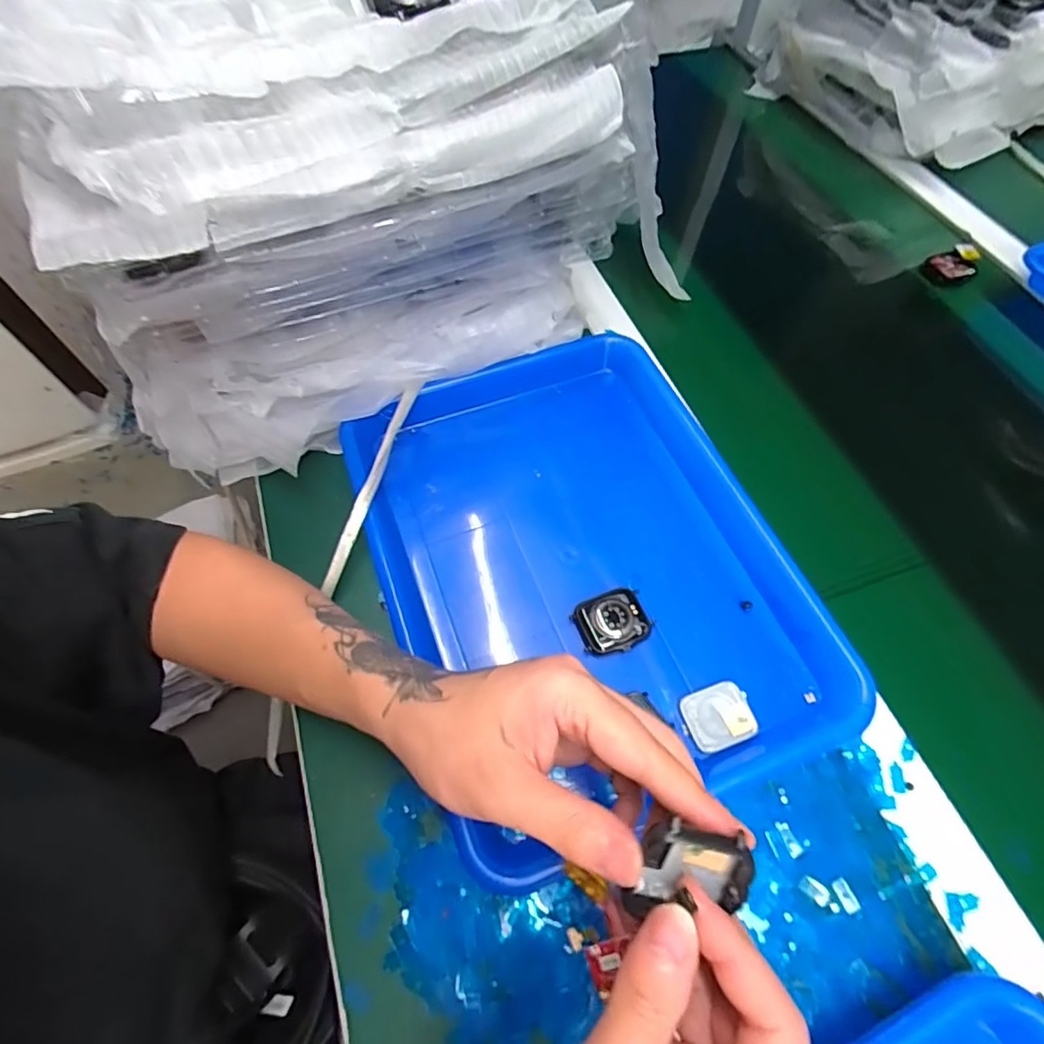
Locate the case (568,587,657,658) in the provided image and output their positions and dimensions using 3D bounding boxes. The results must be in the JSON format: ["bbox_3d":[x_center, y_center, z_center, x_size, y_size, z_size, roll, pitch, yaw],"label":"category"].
[{"bbox_3d":[0.058,0.063,0.343,0.046,0.010,0.037,-19,63,-10],"label":"case"}]

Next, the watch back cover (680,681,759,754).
[{"bbox_3d":[0.116,0.115,0.319,0.041,0.004,0.033,-17,62,-9],"label":"watch back cover"}]

